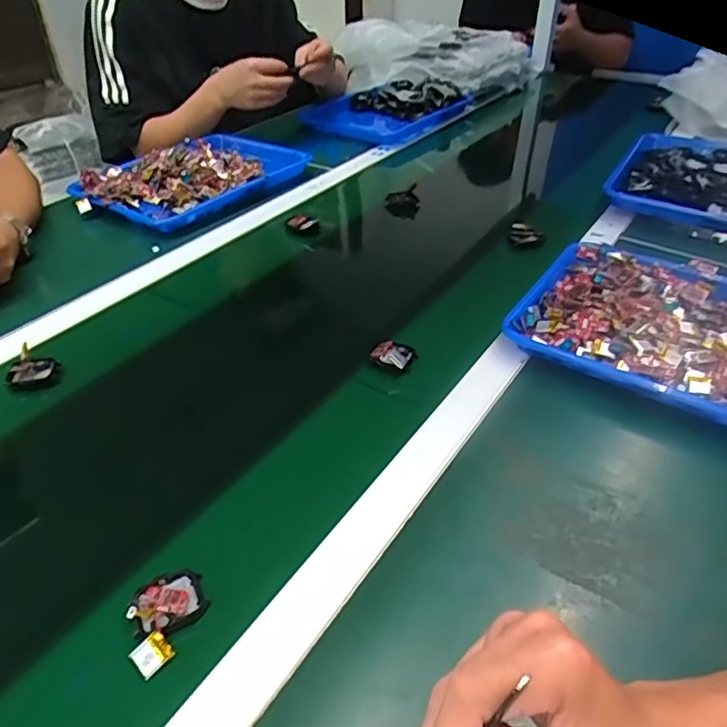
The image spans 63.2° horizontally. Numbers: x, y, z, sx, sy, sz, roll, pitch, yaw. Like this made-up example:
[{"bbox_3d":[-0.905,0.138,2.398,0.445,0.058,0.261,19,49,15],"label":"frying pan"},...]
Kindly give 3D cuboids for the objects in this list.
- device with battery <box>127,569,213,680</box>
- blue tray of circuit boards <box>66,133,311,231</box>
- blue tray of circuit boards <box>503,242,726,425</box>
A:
[{"bbox_3d":[-0.133,0.165,0.387,0.044,0.010,0.066,13,40,17],"label":"device with battery"},{"bbox_3d":[-0.269,-0.307,0.963,0.228,0.059,0.335,23,44,28],"label":"blue tray of circuit boards"},{"bbox_3d":[0.345,-0.039,0.607,0.328,0.035,0.263,23,44,27],"label":"blue tray of circuit boards"}]

